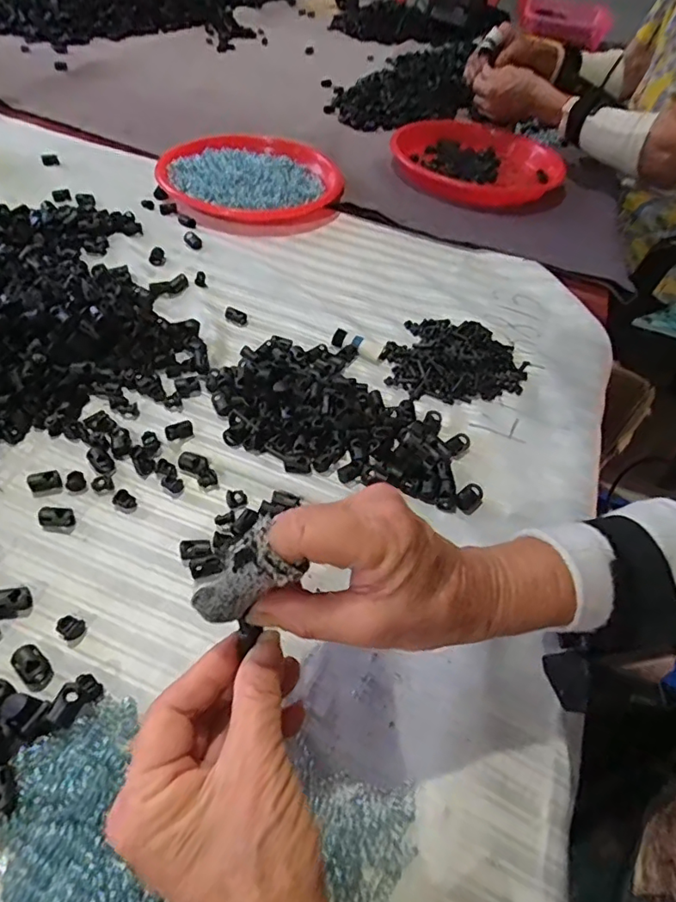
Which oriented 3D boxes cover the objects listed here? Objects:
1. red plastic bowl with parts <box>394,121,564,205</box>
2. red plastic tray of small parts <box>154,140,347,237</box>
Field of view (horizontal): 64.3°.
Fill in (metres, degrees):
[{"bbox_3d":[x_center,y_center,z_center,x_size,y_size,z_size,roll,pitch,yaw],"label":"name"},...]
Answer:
[{"bbox_3d":[0.182,-0.391,0.724,0.216,0.044,0.168,7,51,-1],"label":"red plastic bowl with parts"},{"bbox_3d":[-0.107,-0.331,0.660,0.217,0.031,0.159,10,51,2],"label":"red plastic tray of small parts"}]

